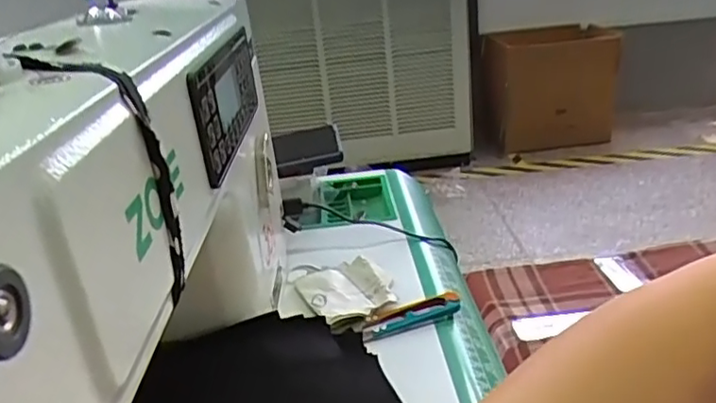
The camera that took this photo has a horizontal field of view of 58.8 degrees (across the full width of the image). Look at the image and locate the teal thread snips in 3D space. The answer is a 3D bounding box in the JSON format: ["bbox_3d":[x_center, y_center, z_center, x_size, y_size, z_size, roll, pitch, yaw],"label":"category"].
[{"bbox_3d":[0.037,0.078,0.442,0.080,0.009,0.022,-13,24,-16],"label":"teal thread snips"}]

